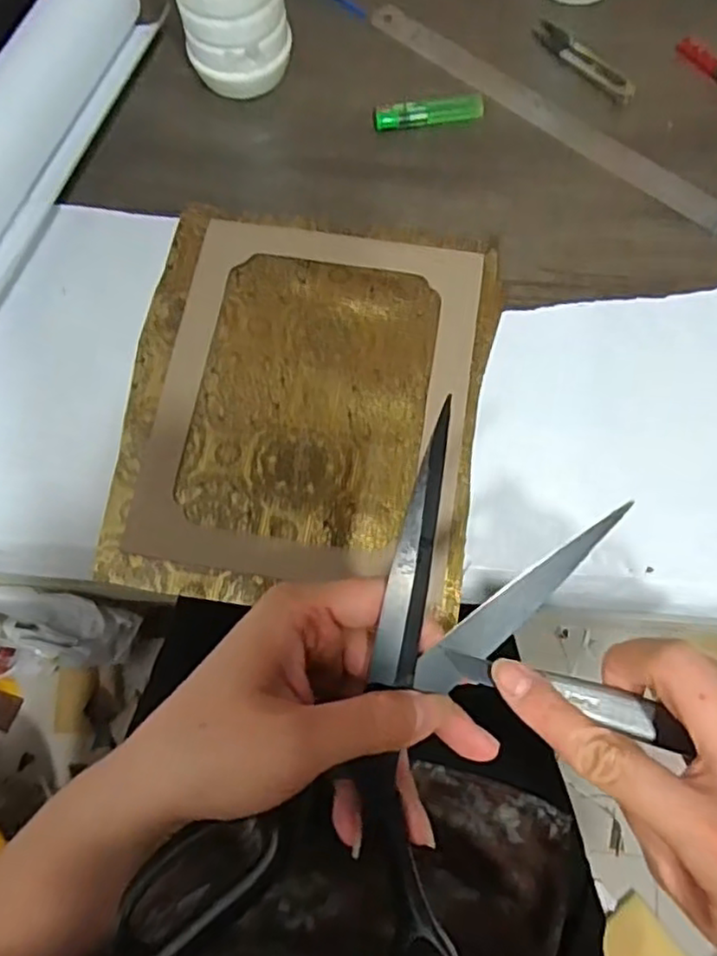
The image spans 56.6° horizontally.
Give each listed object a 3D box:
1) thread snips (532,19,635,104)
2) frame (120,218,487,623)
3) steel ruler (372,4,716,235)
[{"bbox_3d":[0.179,-0.332,0.525,0.022,0.008,0.102,-38,76,-10],"label":"thread snips"},{"bbox_3d":[-0.030,-0.056,0.445,0.203,0.004,0.251,9,73,4],"label":"frame"},{"bbox_3d":[0.141,-0.283,0.515,0.322,0.006,0.033,39,68,13],"label":"steel ruler"}]

